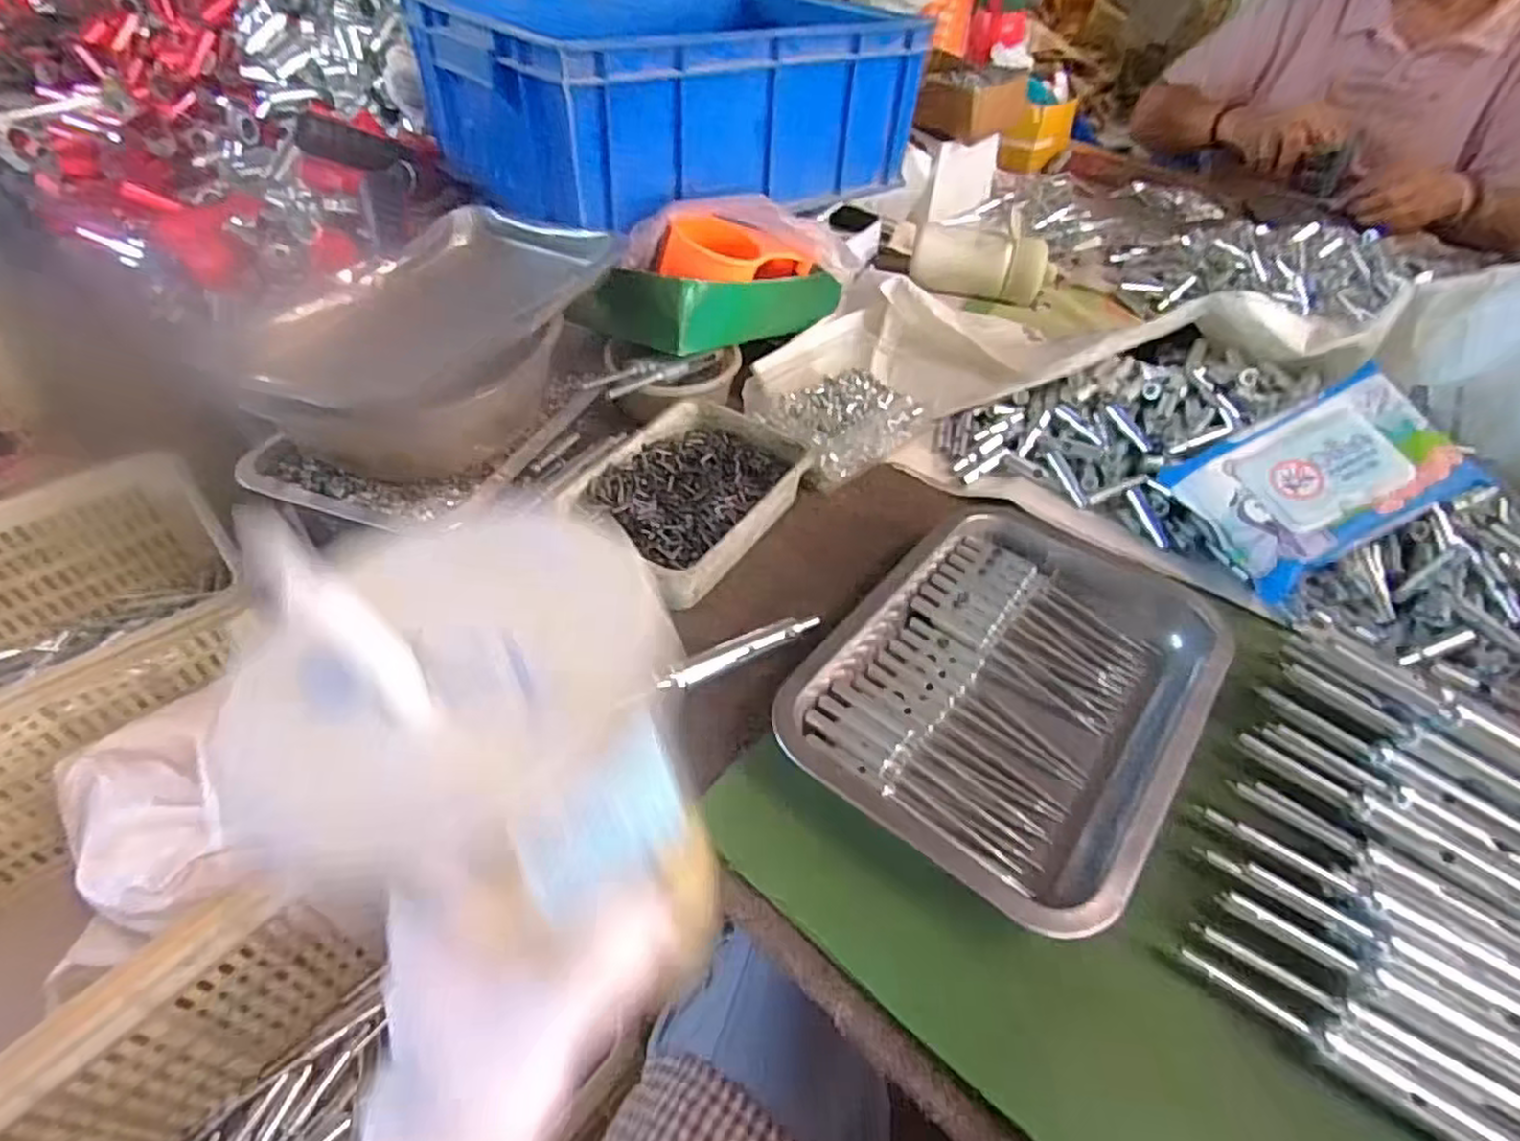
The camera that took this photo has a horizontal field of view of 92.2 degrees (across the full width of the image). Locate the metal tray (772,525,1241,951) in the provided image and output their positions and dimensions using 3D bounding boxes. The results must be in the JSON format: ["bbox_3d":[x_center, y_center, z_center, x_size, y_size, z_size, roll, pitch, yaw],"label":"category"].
[{"bbox_3d":[0.152,0.057,0.425,0.189,0.031,0.270,33,53,24],"label":"metal tray"}]

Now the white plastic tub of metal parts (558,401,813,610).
[{"bbox_3d":[-0.053,-0.055,0.532,0.122,0.046,0.177,27,51,20],"label":"white plastic tub of metal parts"}]

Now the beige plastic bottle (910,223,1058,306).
[{"bbox_3d":[0.238,-0.324,0.773,0.149,0.059,0.056,14,48,9],"label":"beige plastic bottle"}]

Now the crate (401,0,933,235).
[{"bbox_3d":[-0.079,-0.451,0.684,0.381,0.139,0.275,-29,55,-27],"label":"crate"}]

